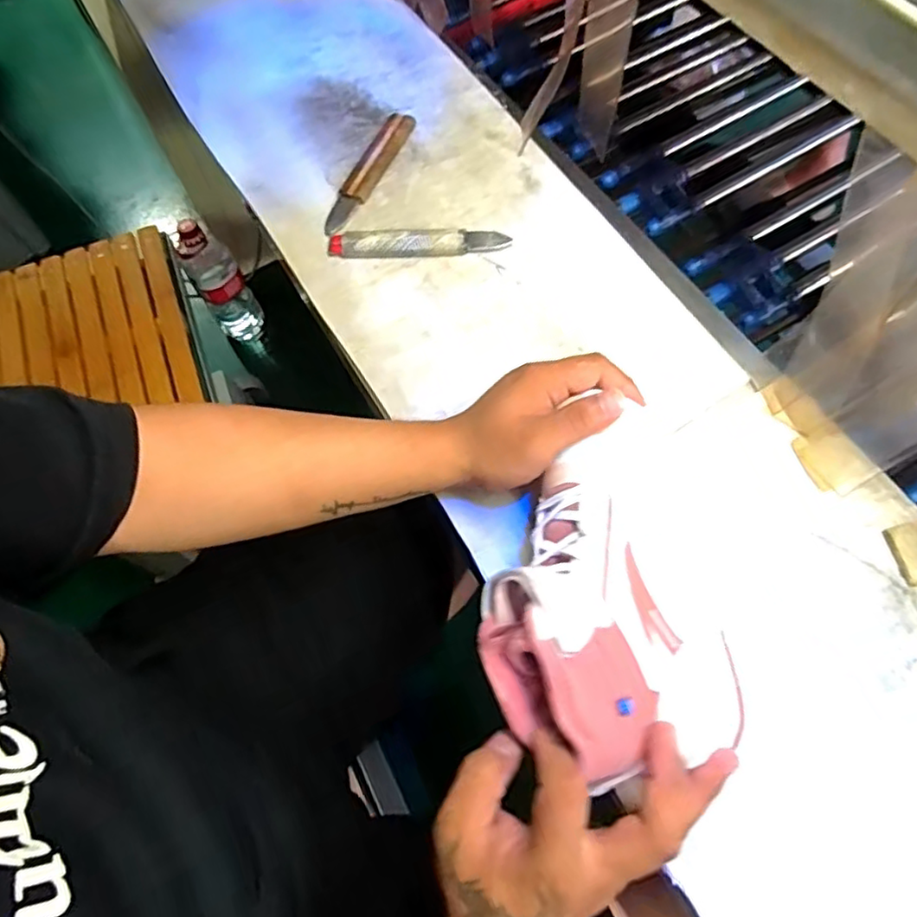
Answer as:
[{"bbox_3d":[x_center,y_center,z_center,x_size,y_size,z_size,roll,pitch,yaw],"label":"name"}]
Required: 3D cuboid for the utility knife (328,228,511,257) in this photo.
[{"bbox_3d":[-0.038,-0.200,0.586,0.165,0.013,0.027,0,65,2],"label":"utility knife"}]

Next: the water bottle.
[{"bbox_3d":[-0.502,-0.371,1.350,0.099,0.295,0.072,-33,68,-11],"label":"water bottle"}]

